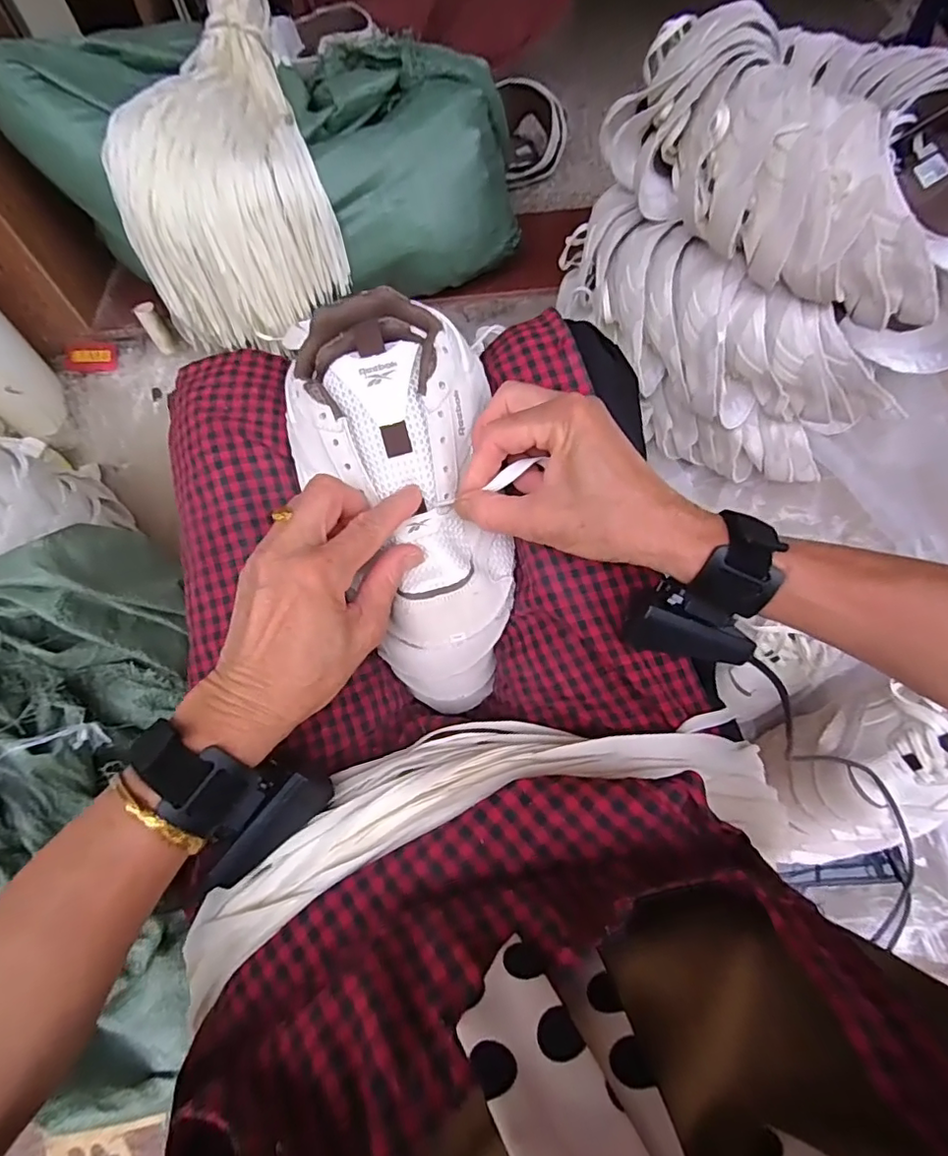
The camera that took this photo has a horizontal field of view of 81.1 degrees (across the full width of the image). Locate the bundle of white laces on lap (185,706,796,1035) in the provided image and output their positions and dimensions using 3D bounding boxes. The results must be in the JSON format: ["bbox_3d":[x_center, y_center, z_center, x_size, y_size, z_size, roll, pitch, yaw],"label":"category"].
[{"bbox_3d":[0.003,0.136,0.316,0.343,0.066,0.110,-15,64,-5],"label":"bundle of white laces on lap"}]

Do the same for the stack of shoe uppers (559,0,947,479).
[{"bbox_3d":[0.356,-0.385,0.697,0.369,0.355,0.427,-29,65,-11],"label":"stack of shoe uppers"}]

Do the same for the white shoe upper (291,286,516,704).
[{"bbox_3d":[-0.036,-0.037,0.353,0.115,0.054,0.271,-16,101,-5],"label":"white shoe upper"}]

